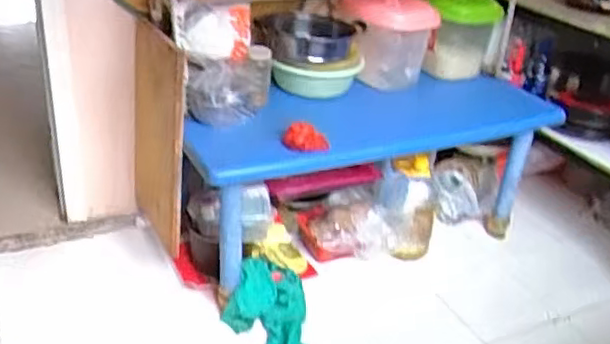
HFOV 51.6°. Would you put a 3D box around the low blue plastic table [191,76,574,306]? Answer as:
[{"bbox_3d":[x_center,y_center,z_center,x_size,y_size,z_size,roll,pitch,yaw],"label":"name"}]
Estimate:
[{"bbox_3d":[0.194,0.016,1.942,1.135,0.490,0.416,-10,33,-25],"label":"low blue plastic table"}]

